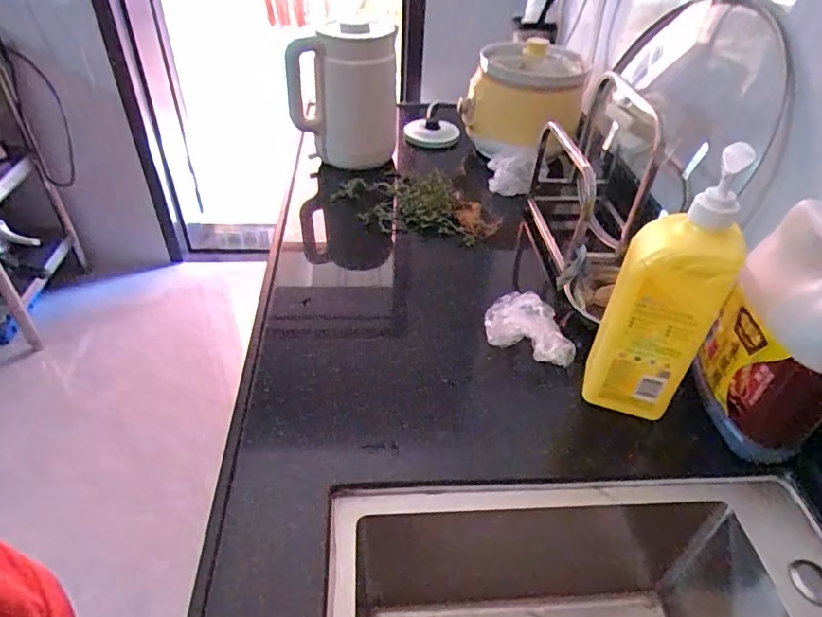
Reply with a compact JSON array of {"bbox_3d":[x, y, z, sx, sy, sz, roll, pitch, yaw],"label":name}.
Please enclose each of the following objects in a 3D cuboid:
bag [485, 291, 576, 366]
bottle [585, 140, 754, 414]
[{"bbox_3d":[0.135,0.022,0.644,0.090,0.047,0.116,-2,41,-6],"label":"bag"},{"bbox_3d":[0.234,-0.008,0.498,0.090,0.267,0.057,22,44,21],"label":"bottle"}]

